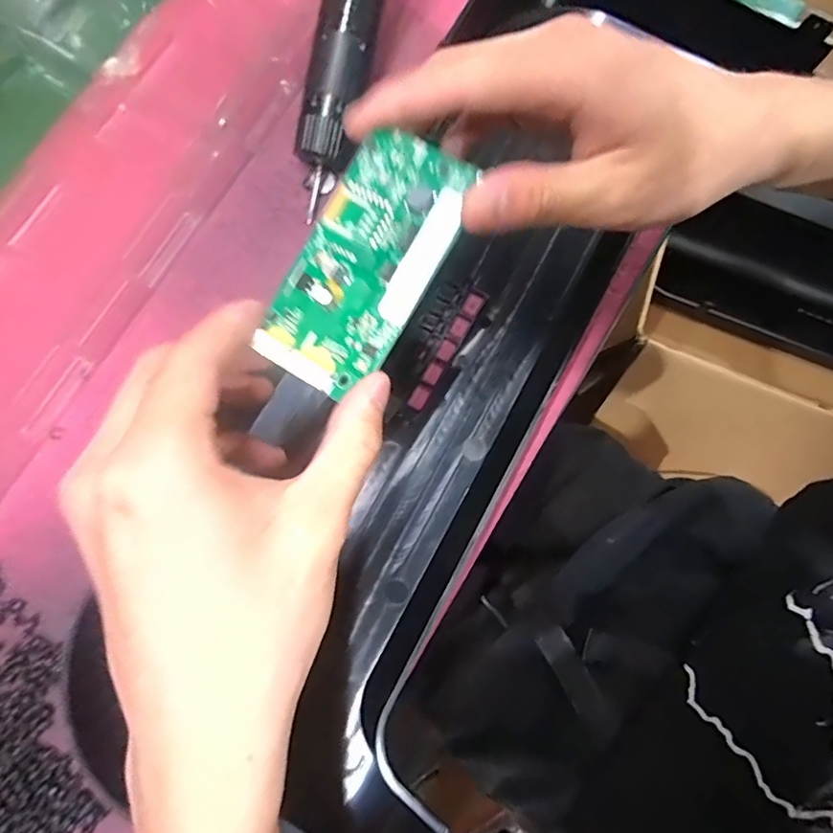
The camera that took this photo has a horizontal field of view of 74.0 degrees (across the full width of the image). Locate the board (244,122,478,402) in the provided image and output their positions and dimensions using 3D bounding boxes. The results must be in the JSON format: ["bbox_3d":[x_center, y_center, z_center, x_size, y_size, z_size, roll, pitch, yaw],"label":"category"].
[{"bbox_3d":[-0.019,-0.056,0.198,0.047,0.007,0.094,31,91,9],"label":"board"}]

